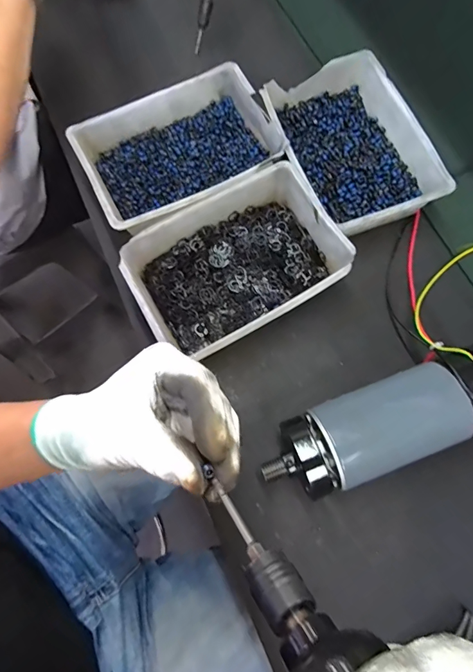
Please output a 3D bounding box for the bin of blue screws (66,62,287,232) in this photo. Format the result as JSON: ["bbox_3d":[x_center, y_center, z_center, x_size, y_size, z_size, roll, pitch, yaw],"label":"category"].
[{"bbox_3d":[-0.062,-0.200,0.439,0.200,0.058,0.144,-28,76,-7],"label":"bin of blue screws"}]

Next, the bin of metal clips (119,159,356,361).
[{"bbox_3d":[-0.002,-0.072,0.398,0.200,0.050,0.144,-29,76,-7],"label":"bin of metal clips"}]

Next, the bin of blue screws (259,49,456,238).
[{"bbox_3d":[0.126,-0.210,0.446,0.149,0.052,0.205,-22,75,-6],"label":"bin of blue screws"}]

